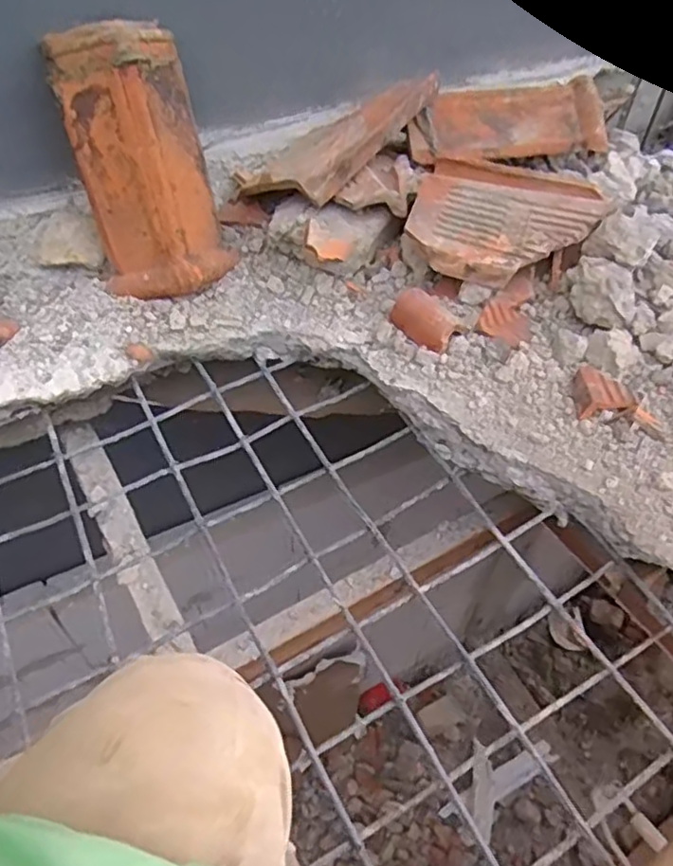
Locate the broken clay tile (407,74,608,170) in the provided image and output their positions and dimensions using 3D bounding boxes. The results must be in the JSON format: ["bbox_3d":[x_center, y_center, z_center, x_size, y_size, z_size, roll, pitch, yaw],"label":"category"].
[{"bbox_3d":[0.268,-0.498,1.050,0.310,0.046,0.118,-6,92,-1],"label":"broken clay tile"}]

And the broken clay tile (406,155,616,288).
[{"bbox_3d":[0.237,-0.298,0.918,0.251,0.050,0.211,14,51,10],"label":"broken clay tile"}]

